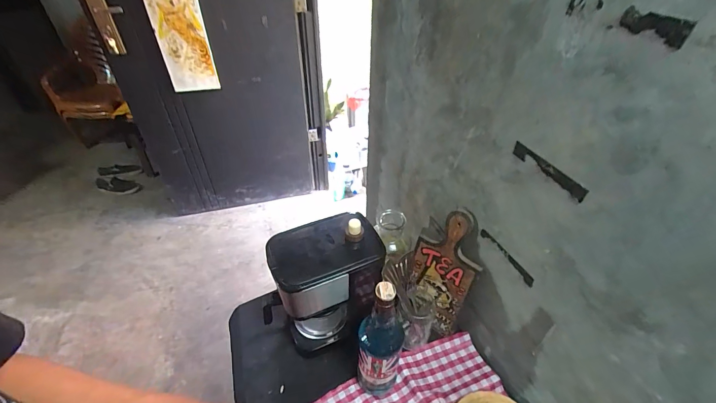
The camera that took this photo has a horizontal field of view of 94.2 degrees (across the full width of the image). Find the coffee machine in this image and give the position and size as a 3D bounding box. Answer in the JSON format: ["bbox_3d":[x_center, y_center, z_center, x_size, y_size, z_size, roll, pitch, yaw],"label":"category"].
[{"bbox_3d":[-0.059,0.164,0.664,0.195,0.251,0.140,-17,44,-19],"label":"coffee machine"}]

